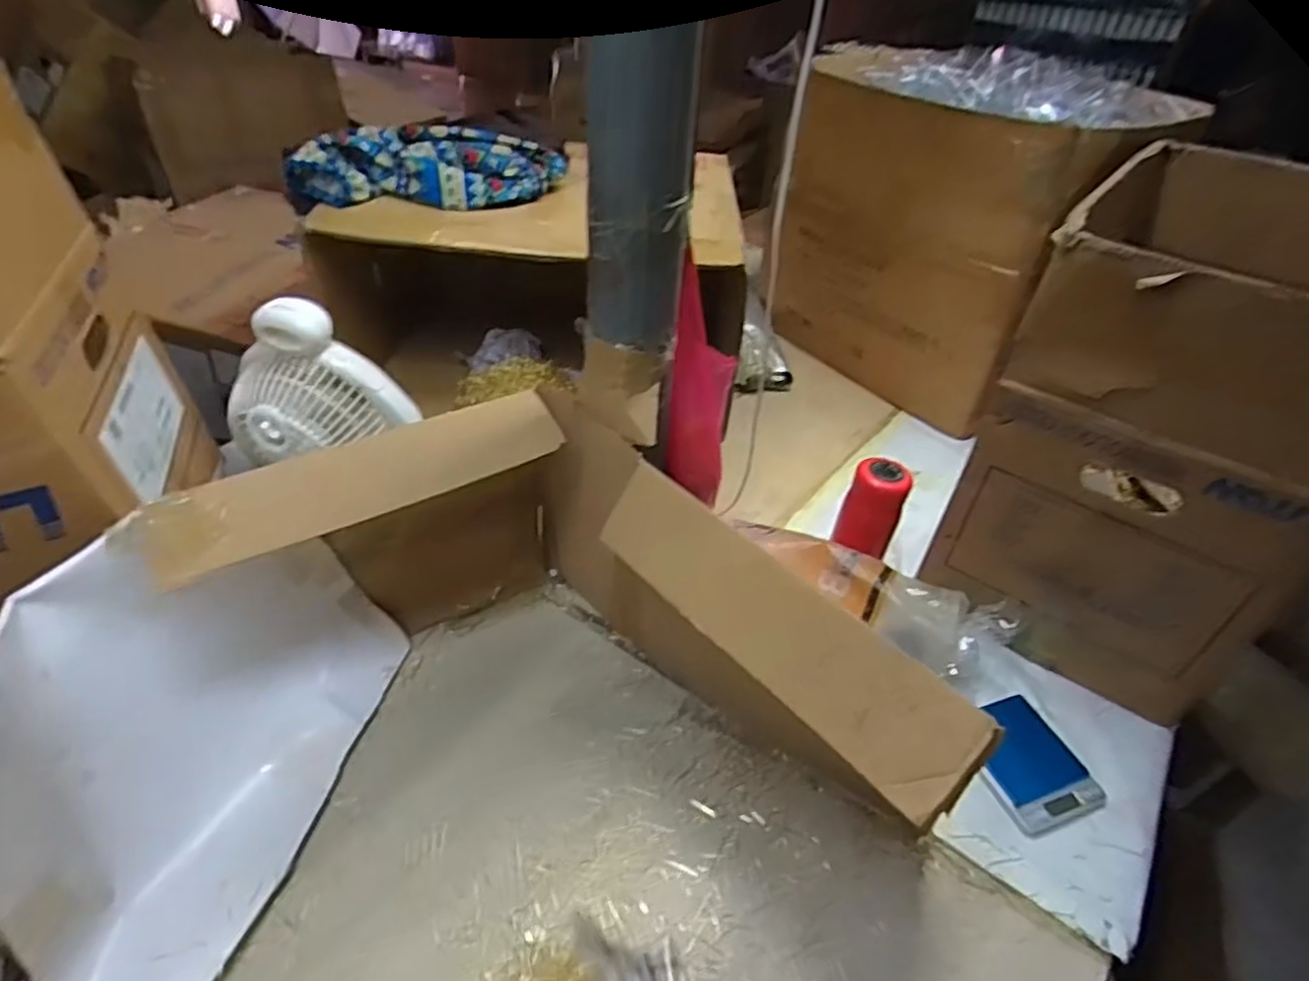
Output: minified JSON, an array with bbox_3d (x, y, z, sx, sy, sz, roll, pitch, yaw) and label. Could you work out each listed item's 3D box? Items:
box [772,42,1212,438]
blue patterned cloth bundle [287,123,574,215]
[{"bbox_3d":[0.542,-0.478,1.307,0.320,0.541,0.553,-22,46,-29],"label":"box"},{"bbox_3d":[-0.339,-0.488,1.058,0.400,0.089,0.132,-8,41,-15],"label":"blue patterned cloth bundle"}]

